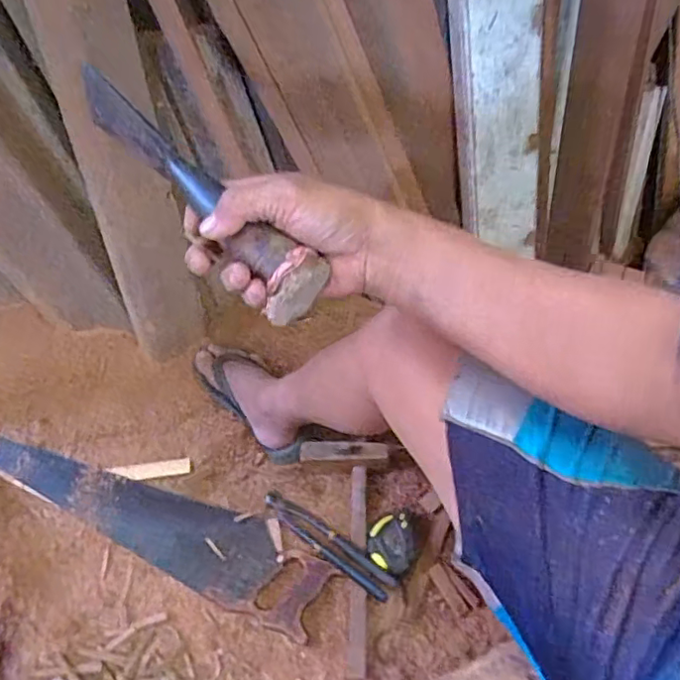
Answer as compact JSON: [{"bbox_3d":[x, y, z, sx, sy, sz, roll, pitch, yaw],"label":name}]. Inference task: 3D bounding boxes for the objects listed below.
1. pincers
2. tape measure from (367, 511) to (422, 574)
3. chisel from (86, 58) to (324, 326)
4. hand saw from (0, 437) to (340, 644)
[{"bbox_3d":[-0.020,0.283,0.805,0.216,0.022,0.039,31,67,18],"label":"pincers"},{"bbox_3d":[0.078,0.282,0.808,0.073,0.038,0.090,23,65,15],"label":"tape measure"},{"bbox_3d":[-0.101,-0.103,0.409,0.044,0.051,0.235,-41,73,-18],"label":"chisel"},{"bbox_3d":[-0.275,0.249,0.831,0.540,0.028,0.109,22,64,15],"label":"hand saw"}]

